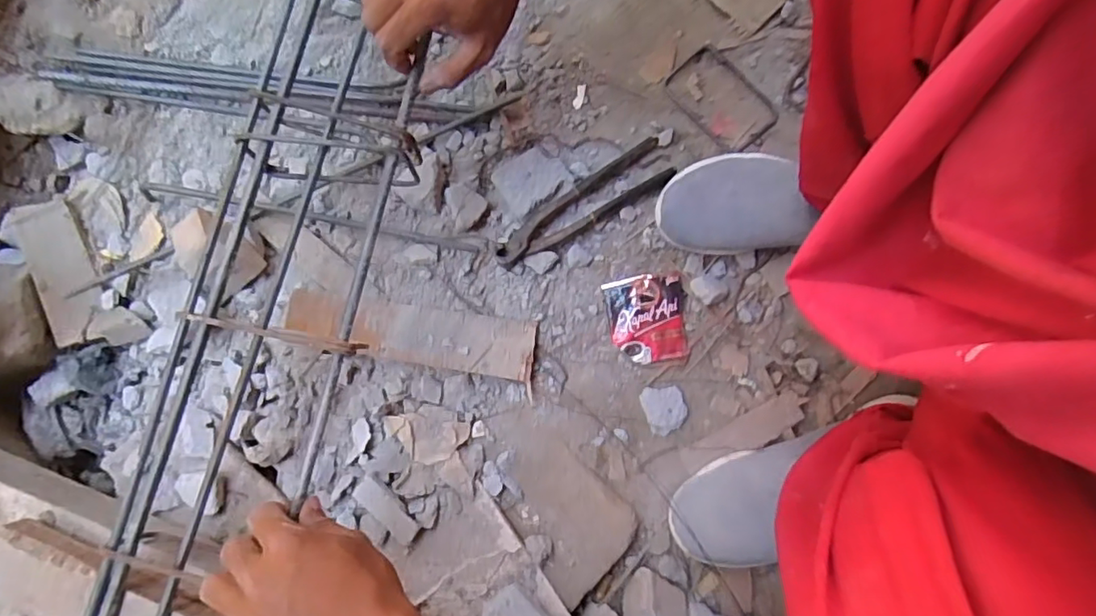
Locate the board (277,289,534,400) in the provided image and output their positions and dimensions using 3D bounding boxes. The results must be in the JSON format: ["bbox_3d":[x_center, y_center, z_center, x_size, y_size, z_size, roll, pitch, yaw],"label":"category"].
[{"bbox_3d":[-0.135,0.026,0.600,0.246,0.017,0.062,10,80,-7],"label":"board"}]

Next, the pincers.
[{"bbox_3d":[0.038,-0.109,0.632,0.213,0.015,0.051,-34,83,-5],"label":"pincers"}]

